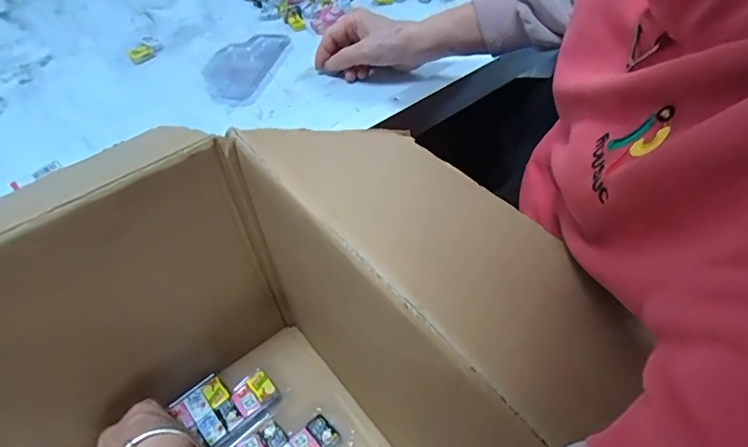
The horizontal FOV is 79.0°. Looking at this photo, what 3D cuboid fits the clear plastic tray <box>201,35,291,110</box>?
[{"bbox_3d":[-0.156,-0.187,0.538,0.079,0.008,0.147,10,50,9],"label":"clear plastic tray"}]

